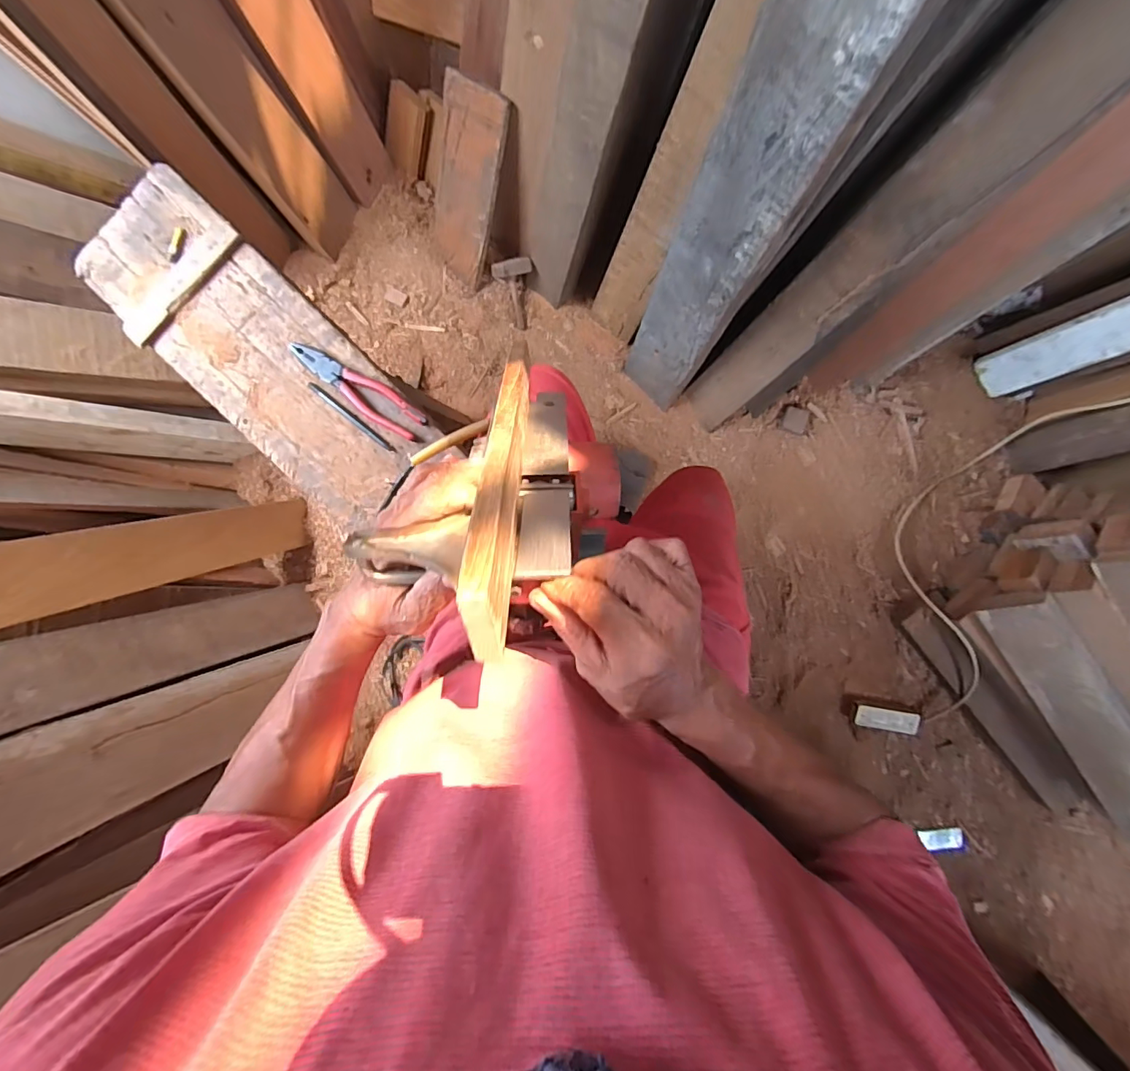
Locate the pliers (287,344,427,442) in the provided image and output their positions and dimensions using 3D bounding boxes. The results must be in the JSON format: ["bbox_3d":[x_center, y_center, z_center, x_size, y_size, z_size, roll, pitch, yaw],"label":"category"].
[{"bbox_3d":[-0.266,-0.191,0.638,0.190,0.011,0.046,38,91,-3],"label":"pliers"}]

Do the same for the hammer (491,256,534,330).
[{"bbox_3d":[-0.118,-0.566,1.155,0.093,0.154,0.055,-5,52,-2],"label":"hammer"}]

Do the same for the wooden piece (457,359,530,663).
[{"bbox_3d":[-0.042,-0.051,0.355,0.021,0.303,0.045,1,132,-2],"label":"wooden piece"}]

